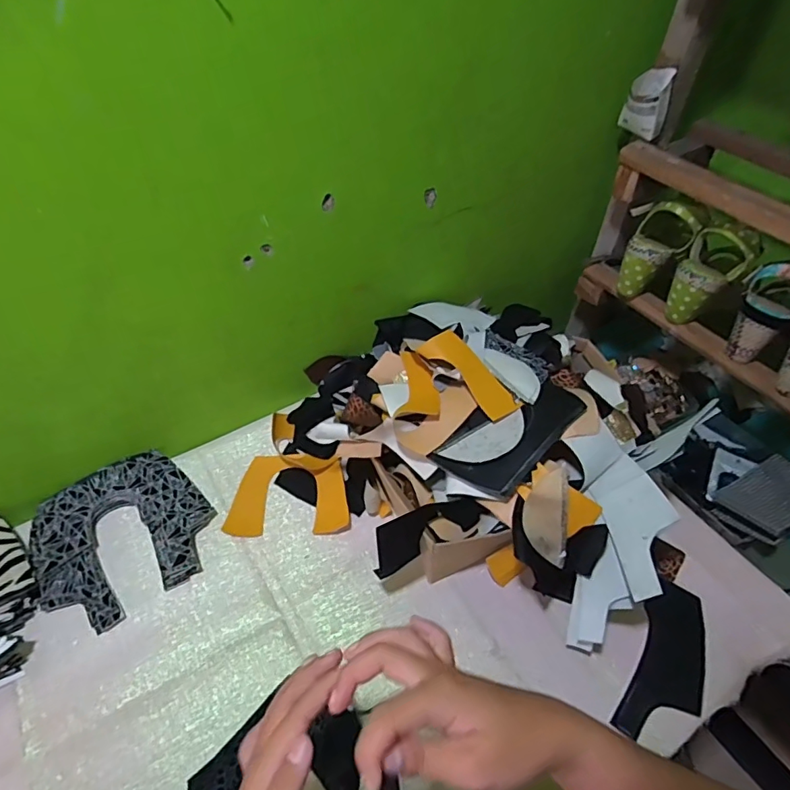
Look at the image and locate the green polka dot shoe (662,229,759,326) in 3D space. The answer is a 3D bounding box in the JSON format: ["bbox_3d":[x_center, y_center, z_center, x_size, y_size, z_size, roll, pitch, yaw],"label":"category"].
[{"bbox_3d":[0.439,-0.165,0.720,0.080,0.128,0.080,31,54,23],"label":"green polka dot shoe"}]

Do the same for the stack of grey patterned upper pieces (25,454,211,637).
[{"bbox_3d":[-0.329,0.167,0.622,0.190,0.031,0.186,-23,53,-22],"label":"stack of grey patterned upper pieces"}]

